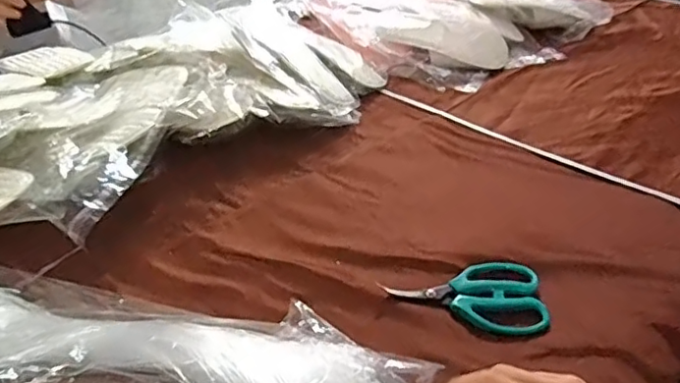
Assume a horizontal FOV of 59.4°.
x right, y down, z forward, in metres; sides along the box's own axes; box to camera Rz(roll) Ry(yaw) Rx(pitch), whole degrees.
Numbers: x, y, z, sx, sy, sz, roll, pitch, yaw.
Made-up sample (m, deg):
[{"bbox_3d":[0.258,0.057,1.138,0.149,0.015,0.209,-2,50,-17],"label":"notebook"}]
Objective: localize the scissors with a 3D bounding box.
[{"bbox_3d":[0.117,0.099,0.551,0.141,0.017,0.077,0,36,1],"label":"scissors"}]

